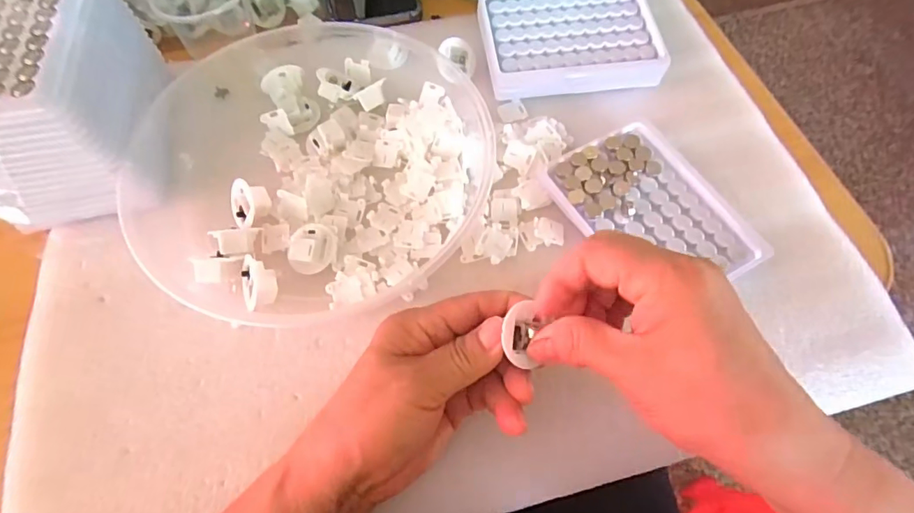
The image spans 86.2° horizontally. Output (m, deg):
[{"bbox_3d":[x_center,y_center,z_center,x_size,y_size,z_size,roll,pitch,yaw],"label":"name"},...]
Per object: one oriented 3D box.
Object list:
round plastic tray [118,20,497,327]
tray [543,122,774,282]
[{"bbox_3d":[-0.096,-0.088,0.345,0.233,0.033,0.261,-6,65,-3],"label":"round plastic tray"},{"bbox_3d":[0.130,-0.031,0.326,0.090,0.010,0.128,-31,69,-13],"label":"tray"}]

